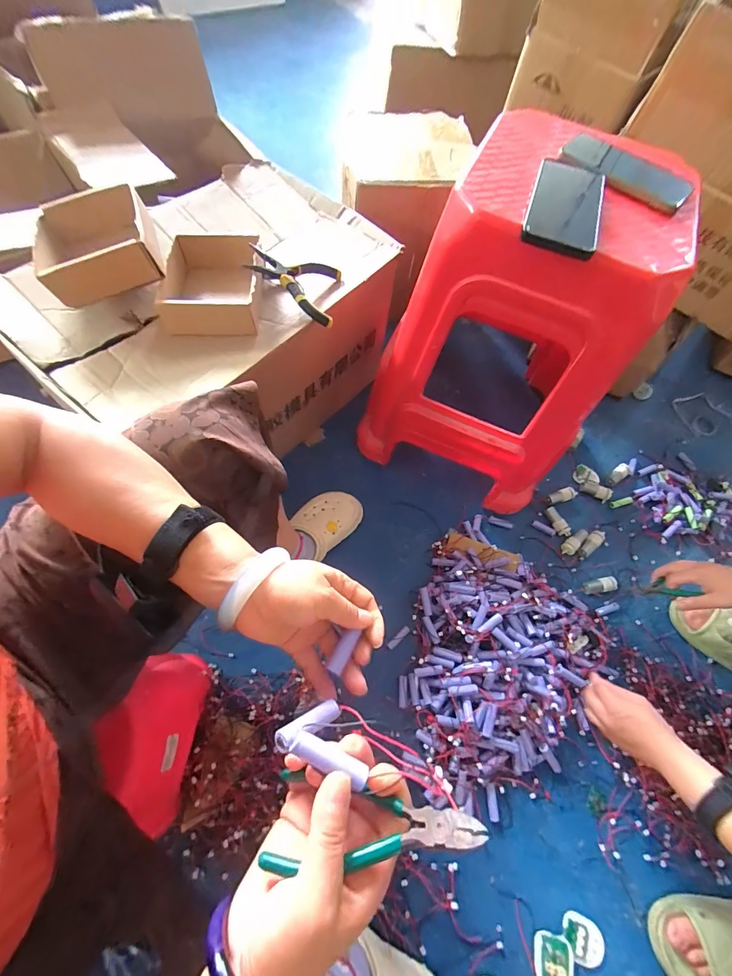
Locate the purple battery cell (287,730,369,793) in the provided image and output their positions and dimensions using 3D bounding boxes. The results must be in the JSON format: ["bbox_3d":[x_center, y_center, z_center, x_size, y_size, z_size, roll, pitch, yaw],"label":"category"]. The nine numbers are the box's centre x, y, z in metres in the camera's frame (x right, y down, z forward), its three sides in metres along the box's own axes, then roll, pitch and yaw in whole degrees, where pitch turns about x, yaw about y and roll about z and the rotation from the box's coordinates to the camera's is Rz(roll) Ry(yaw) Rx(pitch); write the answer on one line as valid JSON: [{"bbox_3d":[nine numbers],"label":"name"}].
[{"bbox_3d":[-0.022,0.167,0.233,0.048,0.011,0.014,27,66,2],"label":"purple battery cell"}]

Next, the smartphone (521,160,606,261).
[{"bbox_3d":[0.230,-0.328,0.437,0.078,0.016,0.176,20,66,4],"label":"smartphone"}]

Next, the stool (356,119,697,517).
[{"bbox_3d":[0.226,-0.261,0.673,0.375,0.482,0.337,21,65,8],"label":"stool"}]

